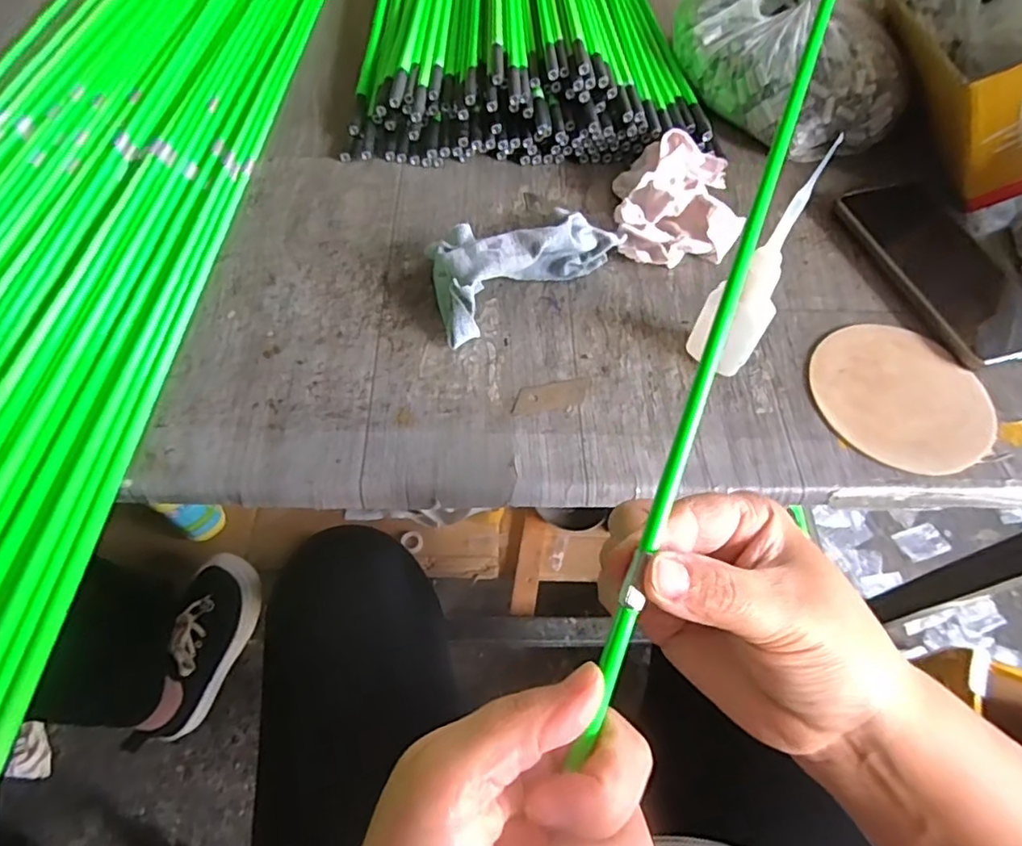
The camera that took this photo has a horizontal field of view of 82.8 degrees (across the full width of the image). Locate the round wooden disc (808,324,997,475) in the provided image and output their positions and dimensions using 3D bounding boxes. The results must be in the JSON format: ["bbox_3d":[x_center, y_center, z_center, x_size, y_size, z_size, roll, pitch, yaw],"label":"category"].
[{"bbox_3d":[0.241,-0.017,0.358,0.103,0.005,0.101,1,60,-2],"label":"round wooden disc"}]

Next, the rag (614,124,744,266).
[{"bbox_3d":[0.122,-0.163,0.419,0.089,0.038,0.103,9,60,2],"label":"rag"}]

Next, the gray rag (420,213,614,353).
[{"bbox_3d":[0.002,-0.109,0.379,0.138,0.037,0.061,-35,67,-20],"label":"gray rag"}]

